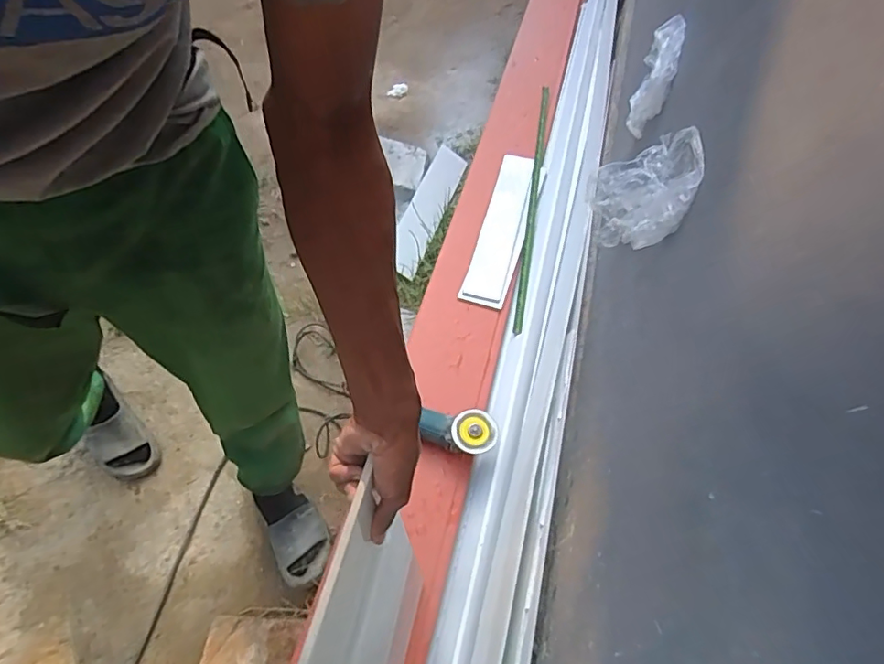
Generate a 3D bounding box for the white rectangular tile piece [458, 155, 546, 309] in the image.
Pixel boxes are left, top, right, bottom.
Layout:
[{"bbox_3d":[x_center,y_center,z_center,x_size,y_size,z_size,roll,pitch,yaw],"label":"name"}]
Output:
[{"bbox_3d":[0.180,-0.311,1.544,0.135,0.019,0.613,11,54,11],"label":"white rectangular tile piece"}]

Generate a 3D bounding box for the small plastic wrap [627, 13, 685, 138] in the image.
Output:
[{"bbox_3d":[0.437,-0.519,1.123,0.064,0.220,0.160,21,59,7],"label":"small plastic wrap"}]

